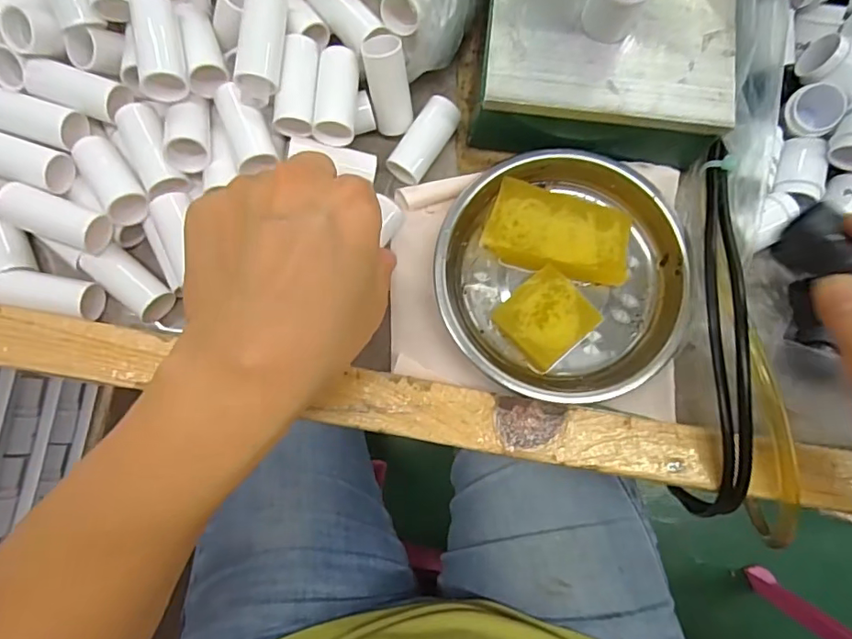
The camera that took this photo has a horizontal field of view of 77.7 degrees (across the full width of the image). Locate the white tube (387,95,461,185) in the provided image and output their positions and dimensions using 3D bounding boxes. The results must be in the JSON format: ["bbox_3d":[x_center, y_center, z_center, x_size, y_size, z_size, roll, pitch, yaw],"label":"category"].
[{"bbox_3d":[-0.001,-0.096,0.290,0.017,0.021,0.050,33,81,4],"label":"white tube"}]

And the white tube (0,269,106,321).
[{"bbox_3d":[-0.192,-0.013,0.270,0.047,0.016,0.020,10,80,0],"label":"white tube"}]

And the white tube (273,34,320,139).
[{"bbox_3d":[-0.066,-0.119,0.269,0.020,0.014,0.048,2,80,-1],"label":"white tube"}]

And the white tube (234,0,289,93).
[{"bbox_3d":[-0.080,-0.137,0.260,0.019,0.019,0.047,7,80,0],"label":"white tube"}]

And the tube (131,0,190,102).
[{"bbox_3d":[-0.128,-0.131,0.256,0.020,0.019,0.050,-12,80,-3],"label":"tube"}]

